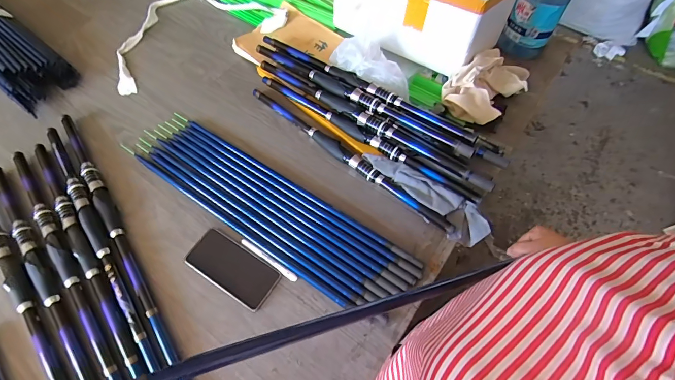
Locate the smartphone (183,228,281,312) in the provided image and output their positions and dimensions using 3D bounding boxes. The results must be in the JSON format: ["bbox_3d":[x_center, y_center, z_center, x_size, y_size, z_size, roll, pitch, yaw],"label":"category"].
[{"bbox_3d":[-0.181,0.131,0.604,0.161,0.008,0.077,28,65,17],"label":"smartphone"}]

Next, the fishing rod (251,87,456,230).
[{"bbox_3d":[0.007,-0.075,0.710,0.509,0.031,0.025,38,68,21],"label":"fishing rod"}]

